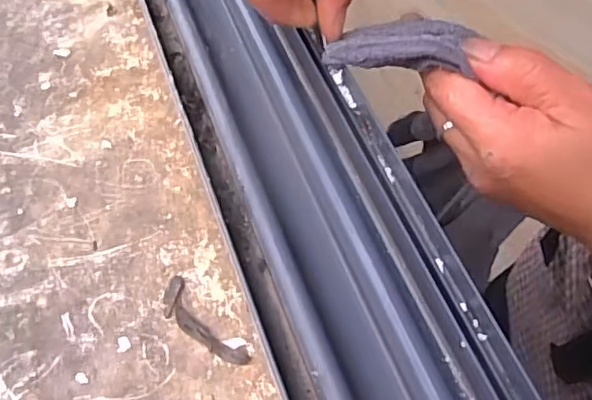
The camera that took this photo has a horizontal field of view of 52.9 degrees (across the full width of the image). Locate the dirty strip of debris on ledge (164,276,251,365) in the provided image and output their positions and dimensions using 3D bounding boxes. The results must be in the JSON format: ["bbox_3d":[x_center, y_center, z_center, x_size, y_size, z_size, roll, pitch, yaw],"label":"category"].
[{"bbox_3d":[-0.038,0.050,0.238,0.014,0.004,0.047,-40,65,-19],"label":"dirty strip of debris on ledge"}]

